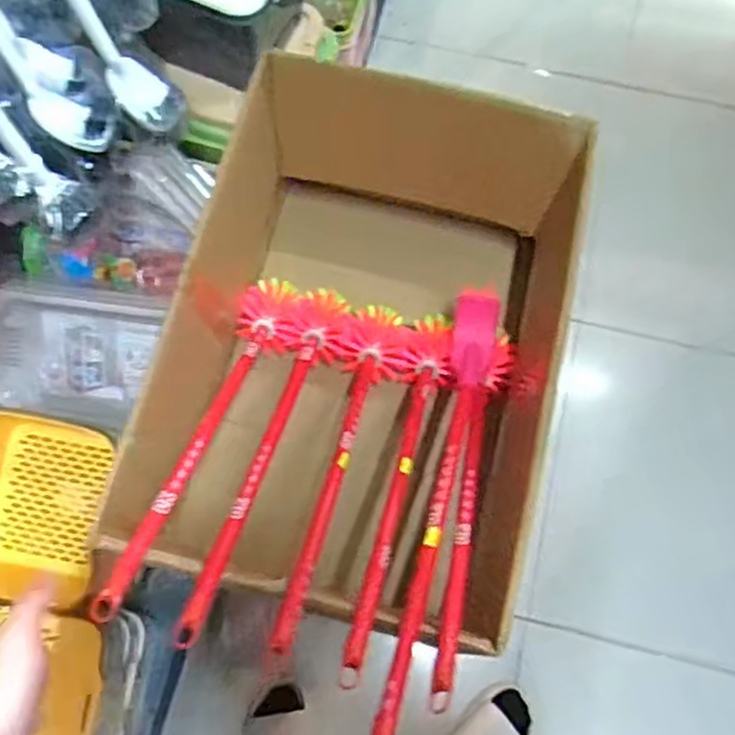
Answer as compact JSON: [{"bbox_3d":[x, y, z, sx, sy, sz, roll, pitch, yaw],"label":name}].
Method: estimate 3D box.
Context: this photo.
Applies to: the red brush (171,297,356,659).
[{"bbox_3d":[-0.103,0.072,0.803,0.071,0.053,0.503,12,39,4],"label":"red brush"}]

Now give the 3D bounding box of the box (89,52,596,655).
[{"bbox_3d":[0.000,0.000,0.919,0.403,0.388,0.572,14,73,4],"label":"box"}]

